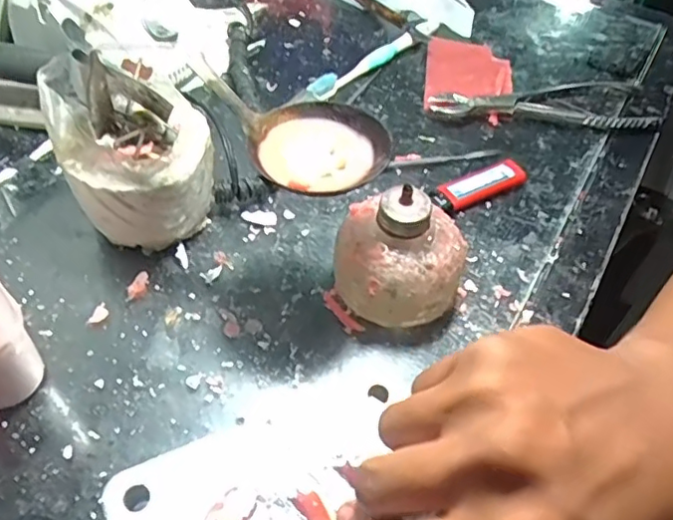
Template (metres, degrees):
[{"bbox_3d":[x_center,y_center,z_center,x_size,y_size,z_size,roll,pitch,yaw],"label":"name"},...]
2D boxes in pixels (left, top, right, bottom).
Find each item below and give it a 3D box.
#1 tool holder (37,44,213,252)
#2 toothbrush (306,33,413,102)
[{"bbox_3d":[-0.121,-0.066,0.362,0.084,0.110,0.082,3,50,-3],"label":"tool holder"},{"bbox_3d":[0.021,-0.172,0.528,0.022,0.016,0.133,36,56,22],"label":"toothbrush"}]

